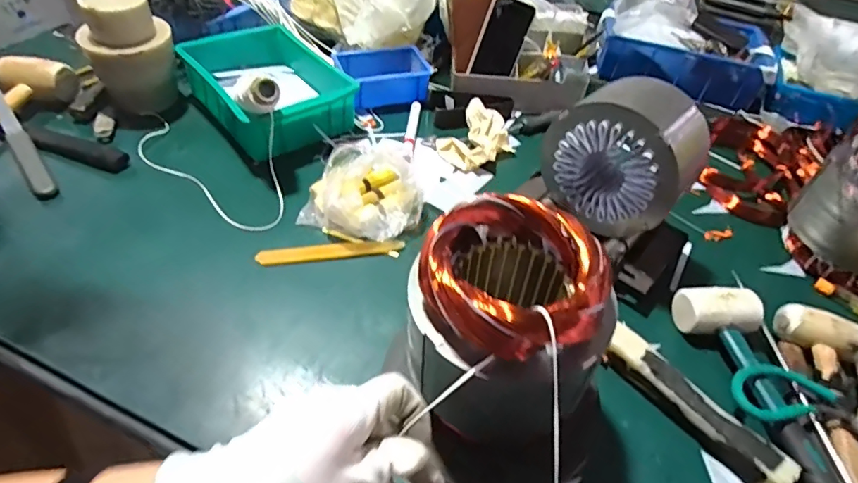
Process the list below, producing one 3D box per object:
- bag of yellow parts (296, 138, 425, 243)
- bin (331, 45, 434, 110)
[{"bbox_3d":[-0.067,-0.082,0.633,0.148,0.065,0.185,24,48,16],"label":"bag of yellow parts"},{"bbox_3d":[-0.077,-0.273,0.826,0.146,0.053,0.104,-12,48,-17],"label":"bin"}]

